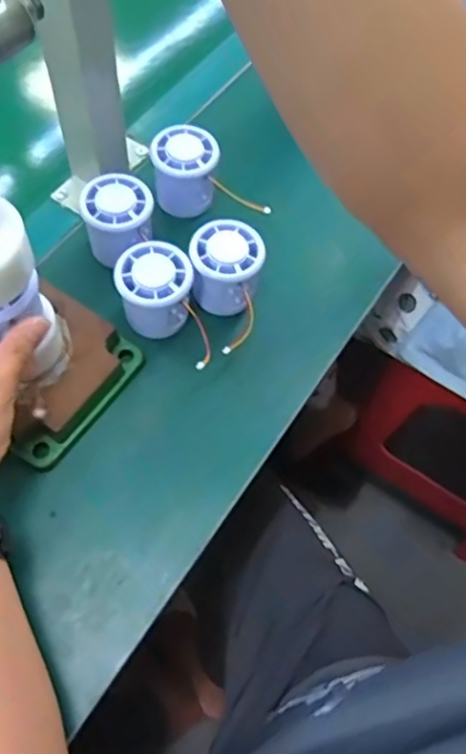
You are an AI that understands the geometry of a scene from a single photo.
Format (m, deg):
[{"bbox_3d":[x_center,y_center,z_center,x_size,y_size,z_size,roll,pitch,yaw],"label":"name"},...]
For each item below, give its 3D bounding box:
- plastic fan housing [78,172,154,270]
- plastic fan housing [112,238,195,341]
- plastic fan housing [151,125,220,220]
[{"bbox_3d":[-0.094,-0.129,0.515,0.057,0.050,0.060,-19,66,-12],"label":"plastic fan housing"},{"bbox_3d":[-0.060,-0.068,0.486,0.056,0.052,0.052,1,63,-2],"label":"plastic fan housing"},{"bbox_3d":[-0.042,-0.180,0.547,0.056,0.057,0.054,0,63,-3],"label":"plastic fan housing"}]

